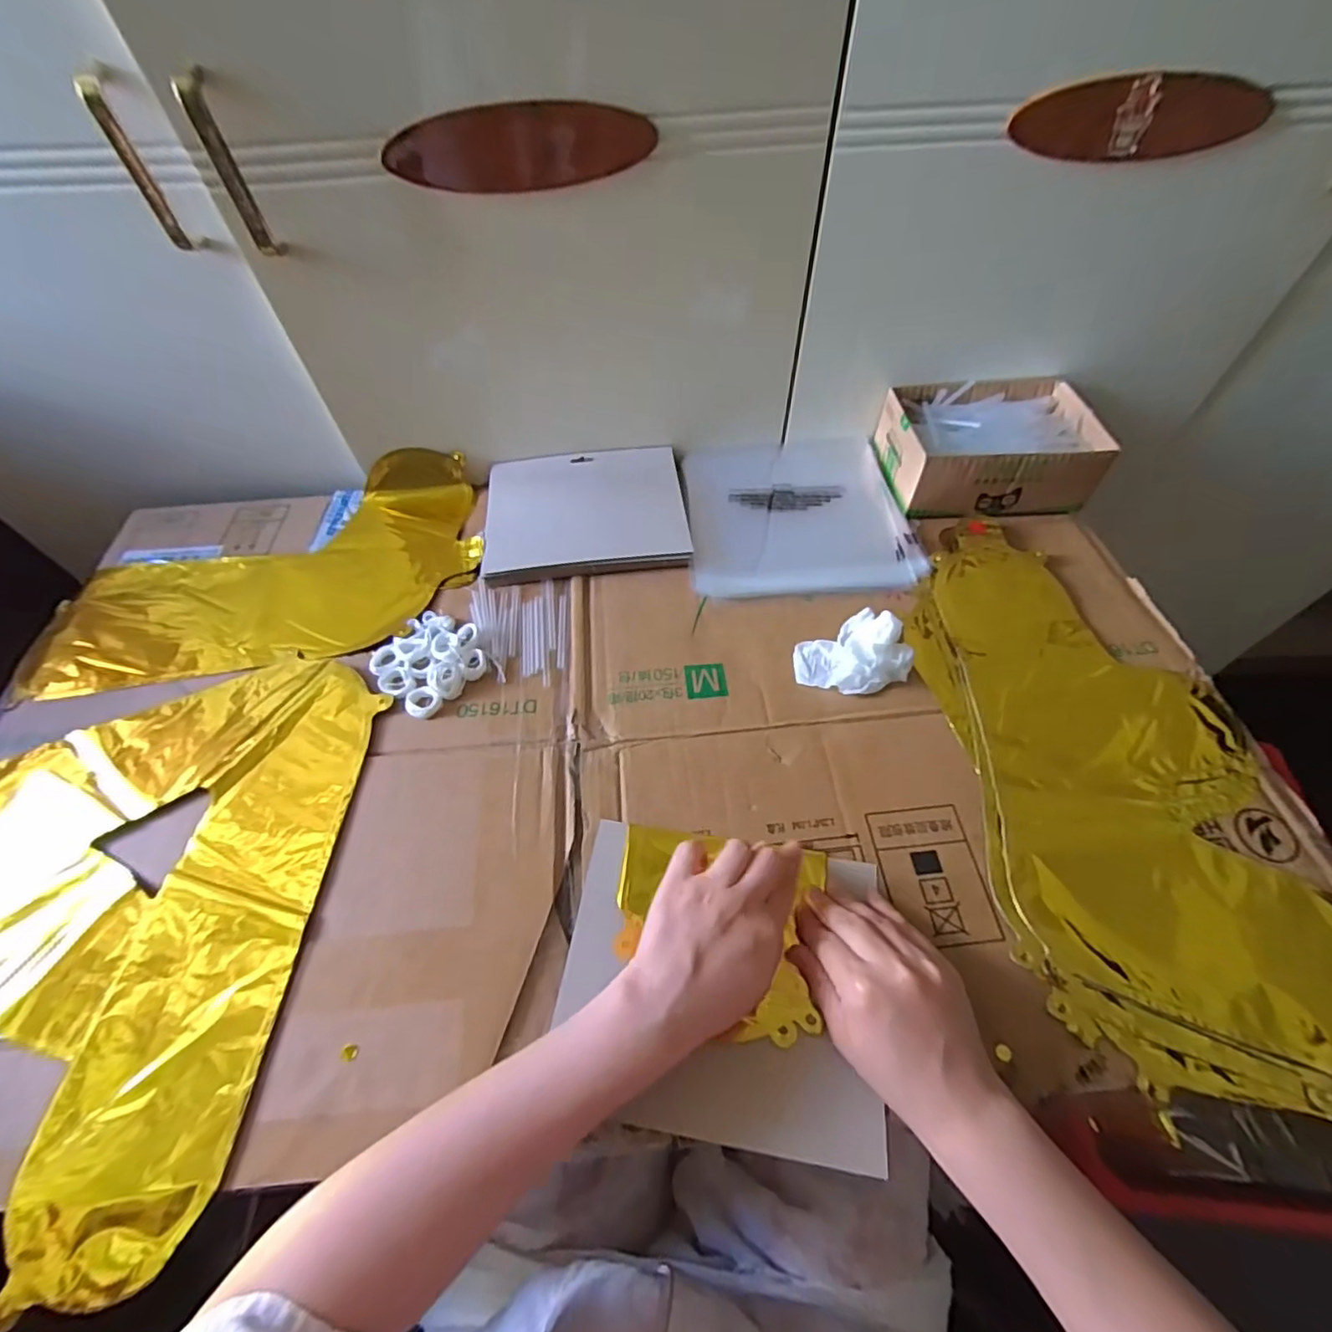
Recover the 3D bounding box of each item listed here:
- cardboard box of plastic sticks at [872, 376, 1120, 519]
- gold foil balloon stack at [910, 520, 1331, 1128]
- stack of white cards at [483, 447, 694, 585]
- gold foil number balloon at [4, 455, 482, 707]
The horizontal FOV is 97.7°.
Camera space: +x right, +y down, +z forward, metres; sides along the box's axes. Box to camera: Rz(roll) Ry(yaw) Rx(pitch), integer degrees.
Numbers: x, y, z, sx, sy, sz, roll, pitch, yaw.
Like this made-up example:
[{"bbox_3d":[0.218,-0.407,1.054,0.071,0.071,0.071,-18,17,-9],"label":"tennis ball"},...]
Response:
[{"bbox_3d":[0.321,-0.220,0.586,0.189,0.066,0.137,-3,56,-1],"label":"cardboard box of plastic sticks"},{"bbox_3d":[0.336,0.065,0.430,0.234,0.017,0.440,-2,56,0],"label":"gold foil balloon stack"},{"bbox_3d":[-0.079,-0.156,0.585,0.194,0.016,0.162,-4,56,-2],"label":"stack of white cards"},{"bbox_3d":[-0.365,-0.070,0.535,0.402,0.033,0.199,-24,56,-12],"label":"gold foil number balloon"}]

